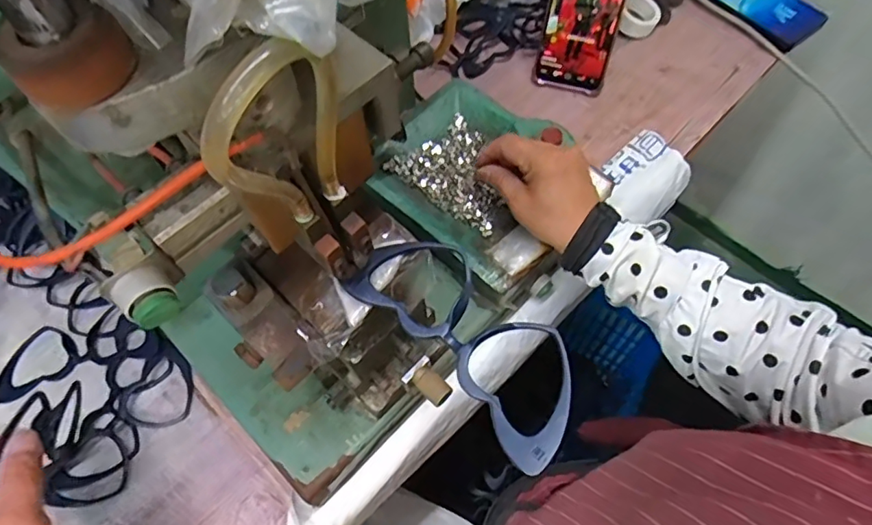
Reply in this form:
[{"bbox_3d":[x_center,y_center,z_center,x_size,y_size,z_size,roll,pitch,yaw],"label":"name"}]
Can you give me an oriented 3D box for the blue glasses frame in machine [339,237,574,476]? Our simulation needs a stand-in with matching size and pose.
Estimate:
[{"bbox_3d":[0.017,0.036,0.288,0.060,0.015,0.143,-41,69,-16],"label":"blue glasses frame in machine"}]

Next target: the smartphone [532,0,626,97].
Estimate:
[{"bbox_3d":[0.154,-0.261,0.564,0.075,0.166,0.015,14,38,9],"label":"smartphone"}]

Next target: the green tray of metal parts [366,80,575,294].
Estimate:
[{"bbox_3d":[0.040,-0.080,0.492,0.182,0.020,0.156,40,72,19],"label":"green tray of metal parts"}]

